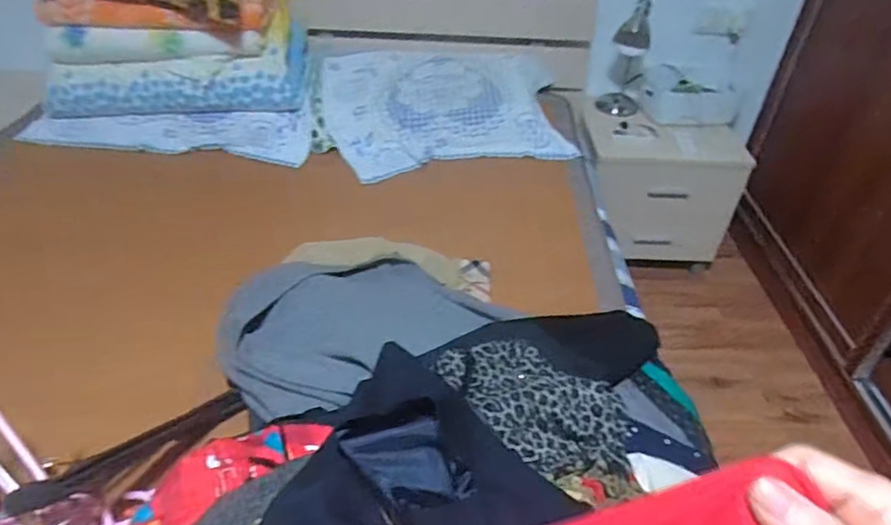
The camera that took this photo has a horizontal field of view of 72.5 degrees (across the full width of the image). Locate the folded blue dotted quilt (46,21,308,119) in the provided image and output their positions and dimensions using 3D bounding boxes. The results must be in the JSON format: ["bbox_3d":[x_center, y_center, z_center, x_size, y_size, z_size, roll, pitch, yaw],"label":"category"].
[{"bbox_3d":[-0.684,-0.530,1.589,0.611,0.149,0.331,-3,41,-8],"label":"folded blue dotted quilt"}]

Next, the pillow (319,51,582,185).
[{"bbox_3d":[-0.002,-0.411,1.660,0.642,0.173,0.445,-6,41,-11],"label":"pillow"}]

